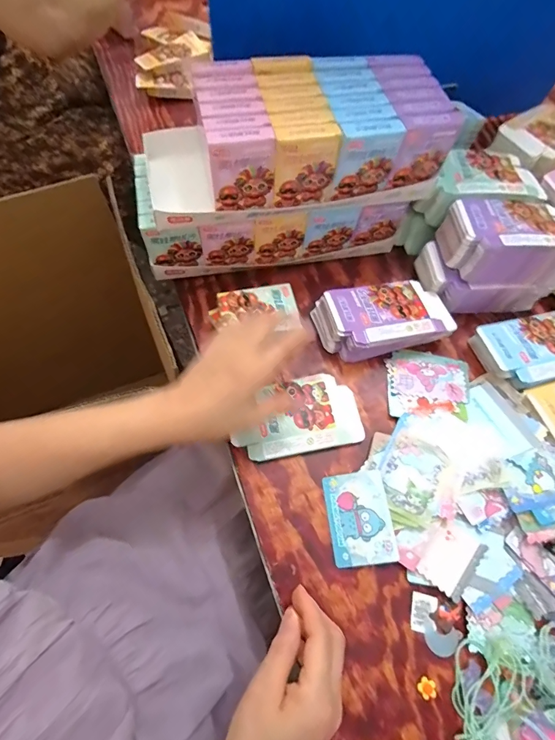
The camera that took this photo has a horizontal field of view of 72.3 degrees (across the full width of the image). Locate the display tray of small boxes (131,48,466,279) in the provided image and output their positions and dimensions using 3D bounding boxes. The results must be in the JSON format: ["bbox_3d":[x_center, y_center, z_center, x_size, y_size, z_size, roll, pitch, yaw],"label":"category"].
[{"bbox_3d":[0.007,-0.245,0.455,0.348,0.163,0.142,-11,68,-2],"label":"display tray of small boxes"}]

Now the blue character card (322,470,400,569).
[{"bbox_3d":[0.084,0.153,0.394,0.064,0.004,0.088,-12,67,8],"label":"blue character card"}]

